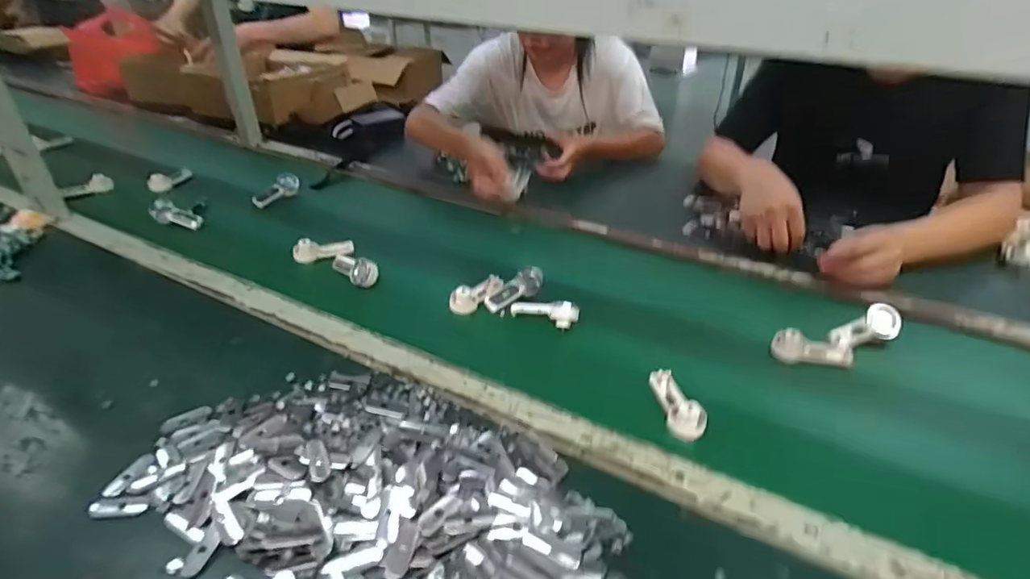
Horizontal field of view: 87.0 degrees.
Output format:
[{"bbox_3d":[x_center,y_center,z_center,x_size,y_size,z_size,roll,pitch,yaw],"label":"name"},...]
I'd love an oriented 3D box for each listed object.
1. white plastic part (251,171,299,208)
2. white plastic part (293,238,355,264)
[{"bbox_3d":[-0.481,-0.199,1.110,0.057,0.038,0.115,12,36,13],"label":"white plastic part"},{"bbox_3d":[-0.322,-0.068,0.917,0.096,0.032,0.032,-12,38,-20],"label":"white plastic part"}]

